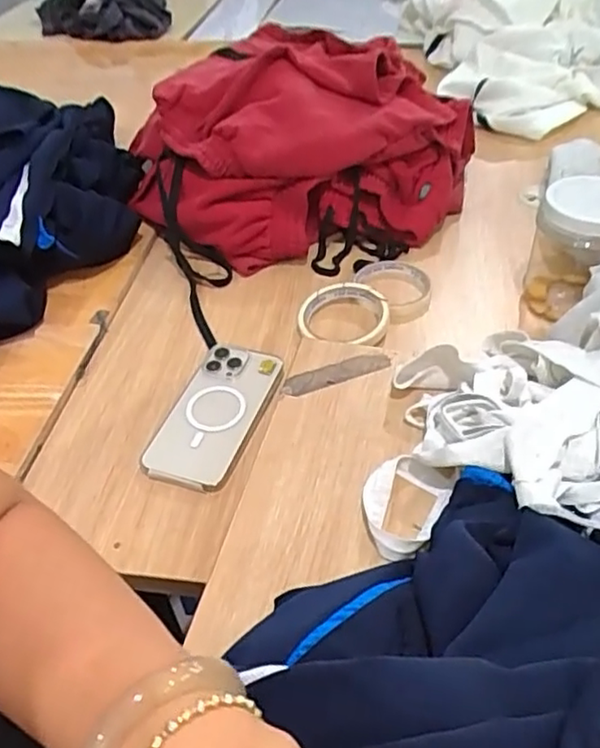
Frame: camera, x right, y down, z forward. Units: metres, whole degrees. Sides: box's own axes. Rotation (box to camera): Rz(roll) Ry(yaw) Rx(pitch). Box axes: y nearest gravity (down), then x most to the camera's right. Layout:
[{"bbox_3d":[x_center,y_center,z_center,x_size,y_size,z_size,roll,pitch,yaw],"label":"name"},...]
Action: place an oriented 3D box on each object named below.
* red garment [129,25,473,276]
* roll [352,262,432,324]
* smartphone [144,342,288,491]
[{"bbox_3d":[-0.015,-0.301,0.820,0.375,0.160,0.389,-36,52,-28],"label":"red garment"},{"bbox_3d":[0.105,-0.094,0.722,0.081,0.026,0.098,-5,44,-1],"label":"roll"},{"bbox_3d":[-0.076,0.037,0.586,0.076,0.019,0.157,12,47,16],"label":"smartphone"}]

